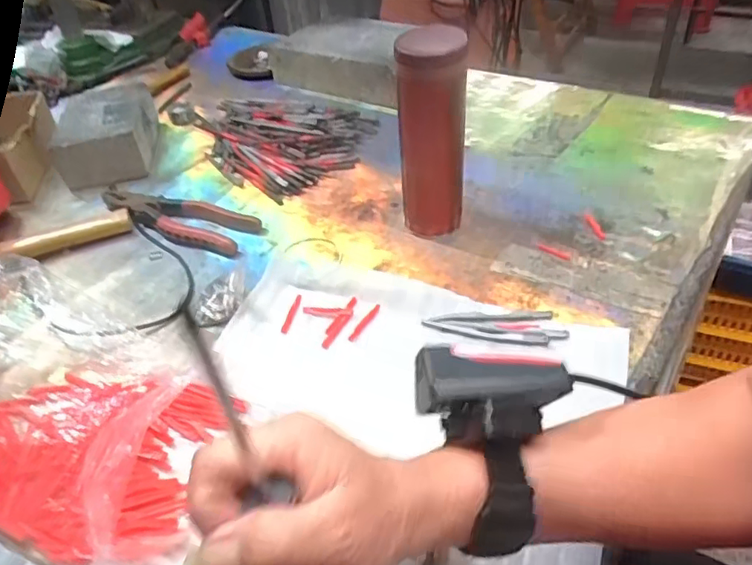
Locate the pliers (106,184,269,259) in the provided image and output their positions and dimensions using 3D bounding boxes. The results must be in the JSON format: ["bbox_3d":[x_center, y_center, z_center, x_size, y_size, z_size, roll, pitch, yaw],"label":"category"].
[{"bbox_3d":[-0.220,-0.073,0.644,0.199,0.015,0.065,16,46,23],"label":"pliers"}]

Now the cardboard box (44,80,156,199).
[{"bbox_3d":[-0.342,-0.193,0.758,0.108,0.062,0.171,-12,42,-7],"label":"cardboard box"}]

